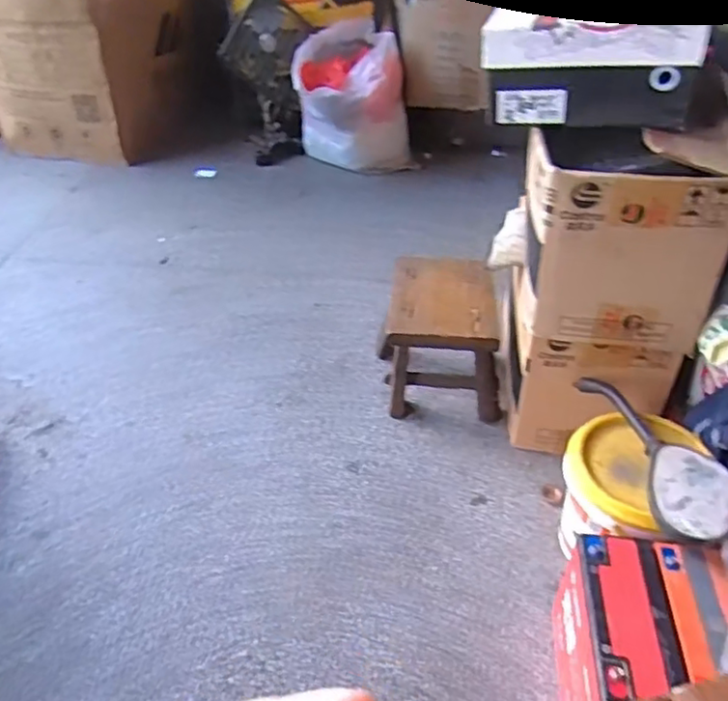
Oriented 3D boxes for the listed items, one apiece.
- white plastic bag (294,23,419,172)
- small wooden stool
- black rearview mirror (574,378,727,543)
[{"bbox_3d":[-0.019,-0.669,1.765,0.304,0.350,0.224,5,40,5],"label":"white plastic bag"},{"bbox_3d":[0.128,-0.019,1.086,0.182,0.188,0.228,1,39,-1],"label":"small wooden stool"},{"bbox_3d":[0.352,0.112,0.772,0.092,0.034,0.284,-13,34,2],"label":"black rearview mirror"}]

